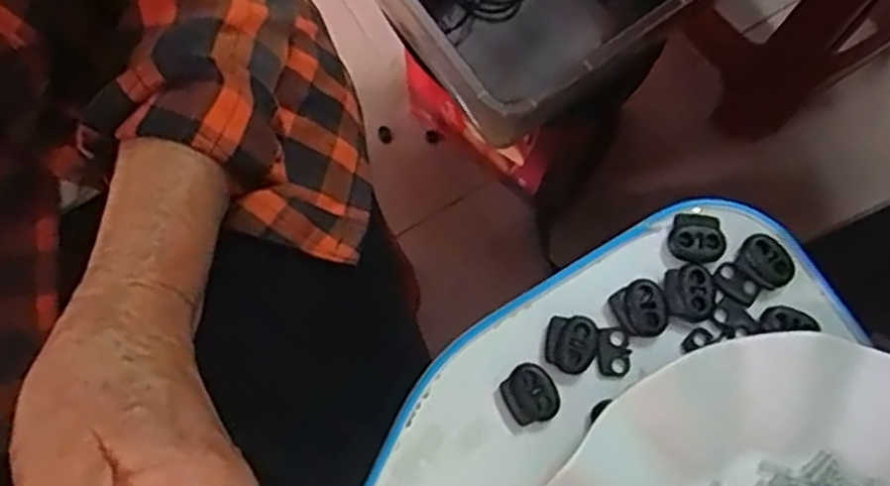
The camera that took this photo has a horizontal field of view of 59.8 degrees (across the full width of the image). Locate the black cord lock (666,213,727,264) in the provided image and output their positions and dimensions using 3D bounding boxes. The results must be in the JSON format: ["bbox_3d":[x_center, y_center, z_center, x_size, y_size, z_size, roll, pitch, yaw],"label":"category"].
[{"bbox_3d":[0.097,-0.001,0.298,0.021,0.005,0.019,11,78,3],"label":"black cord lock"}]

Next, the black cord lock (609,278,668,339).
[{"bbox_3d":[0.074,0.025,0.290,0.019,0.005,0.021,-29,79,-6],"label":"black cord lock"}]

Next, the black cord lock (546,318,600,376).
[{"bbox_3d":[0.047,0.038,0.287,0.018,0.004,0.021,12,78,3],"label":"black cord lock"}]

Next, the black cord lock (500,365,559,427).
[{"bbox_3d":[0.031,0.056,0.283,0.019,0.004,0.021,-28,79,-6],"label":"black cord lock"}]

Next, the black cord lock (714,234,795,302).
[{"bbox_3d":[0.118,0.010,0.294,0.026,0.005,0.021,-33,79,-7],"label":"black cord lock"}]

